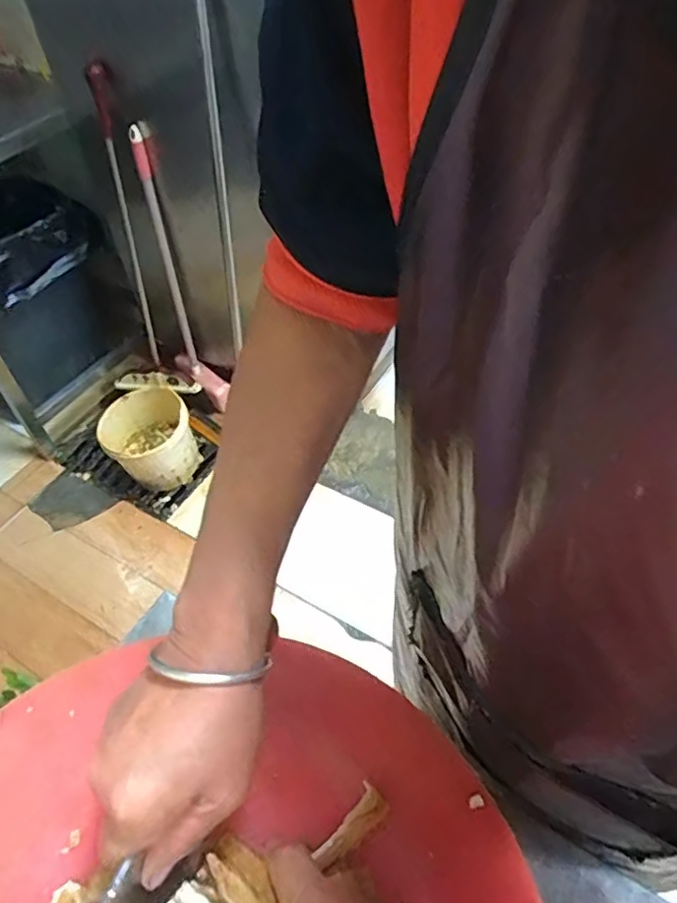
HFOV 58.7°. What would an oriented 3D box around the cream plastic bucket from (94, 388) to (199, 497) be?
[{"bbox_3d":[-0.514,-0.031,1.643,0.223,0.186,0.209,-2,51,2],"label":"cream plastic bucket"}]

